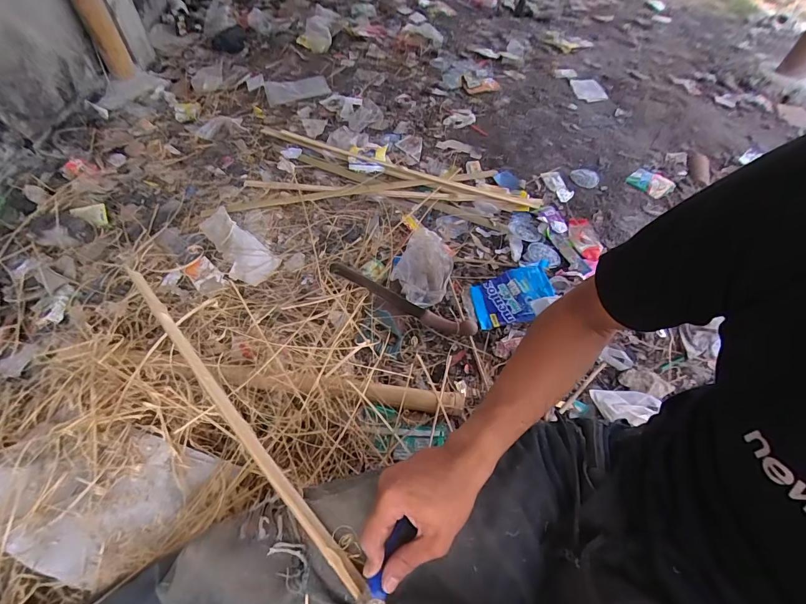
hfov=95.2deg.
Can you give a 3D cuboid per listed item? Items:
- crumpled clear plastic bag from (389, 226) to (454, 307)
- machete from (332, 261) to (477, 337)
[{"bbox_3d":[0.055,-0.102,0.952,0.143,0.061,0.216,15,54,9],"label":"crumpled clear plastic bag"},{"bbox_3d":[-0.009,-0.008,0.892,0.390,0.030,0.045,22,55,13],"label":"machete"}]

